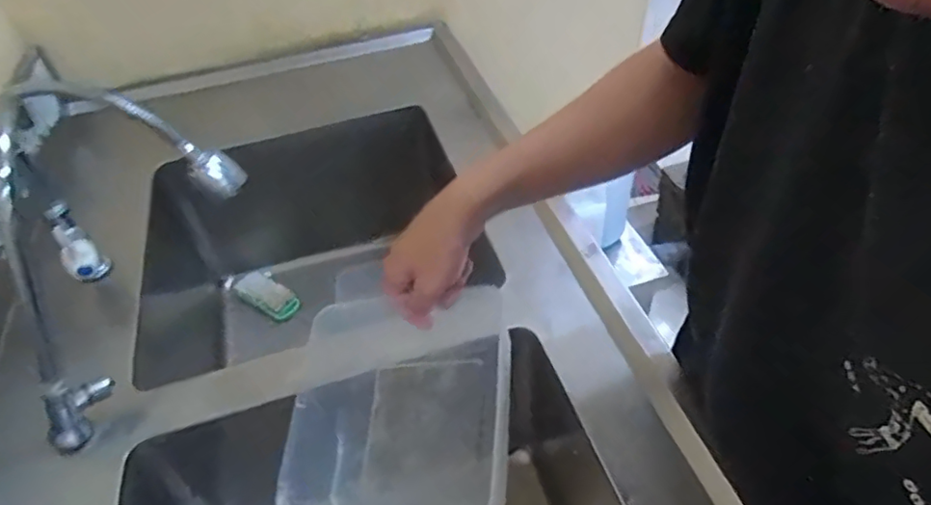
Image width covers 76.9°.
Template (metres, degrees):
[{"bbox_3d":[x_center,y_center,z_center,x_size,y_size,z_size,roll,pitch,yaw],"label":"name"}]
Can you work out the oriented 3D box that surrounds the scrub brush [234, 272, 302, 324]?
[{"bbox_3d":[-0.380,0.081,1.127,0.130,0.027,0.070,31,54,15],"label":"scrub brush"}]

